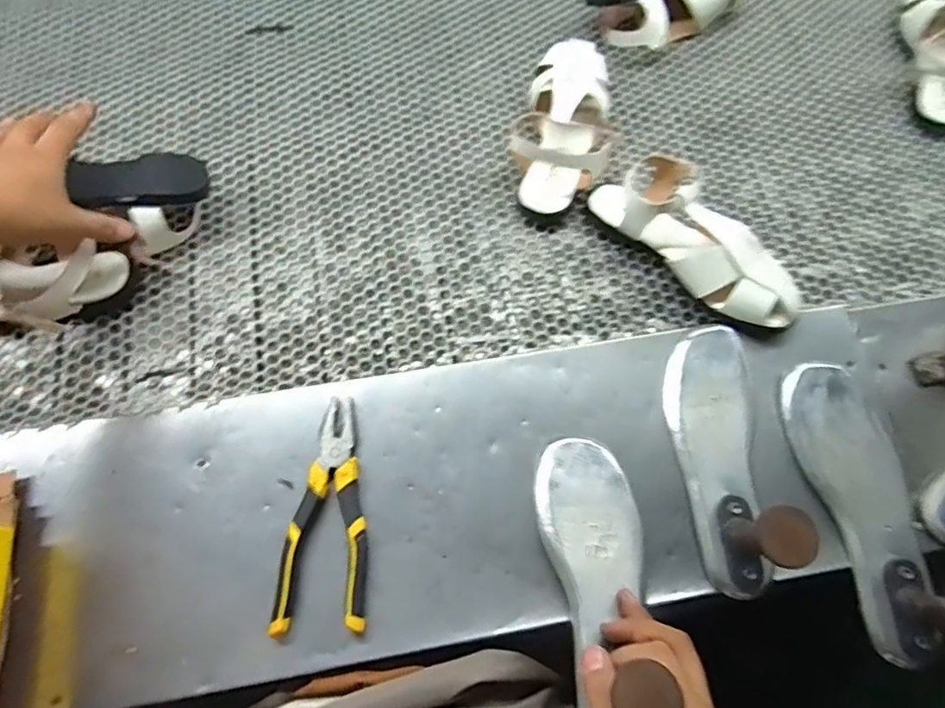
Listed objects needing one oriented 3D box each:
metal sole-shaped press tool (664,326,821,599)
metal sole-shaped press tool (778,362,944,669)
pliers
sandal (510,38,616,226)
[{"bbox_3d":[0.226,0.075,0.485,0.082,0.092,0.242,5,68,1],"label":"metal sole-shaped press tool"},{"bbox_3d":[0.354,0.117,0.472,0.092,0.085,0.253,-5,68,-3],"label":"metal sole-shaped press tool"},{"bbox_3d":[-0.130,0.136,0.497,0.071,0.021,0.193,-3,68,-2],"label":"pliers"},{"bbox_3d":[0.110,-0.265,0.662,0.115,0.066,0.219,13,68,4],"label":"sandal"}]

